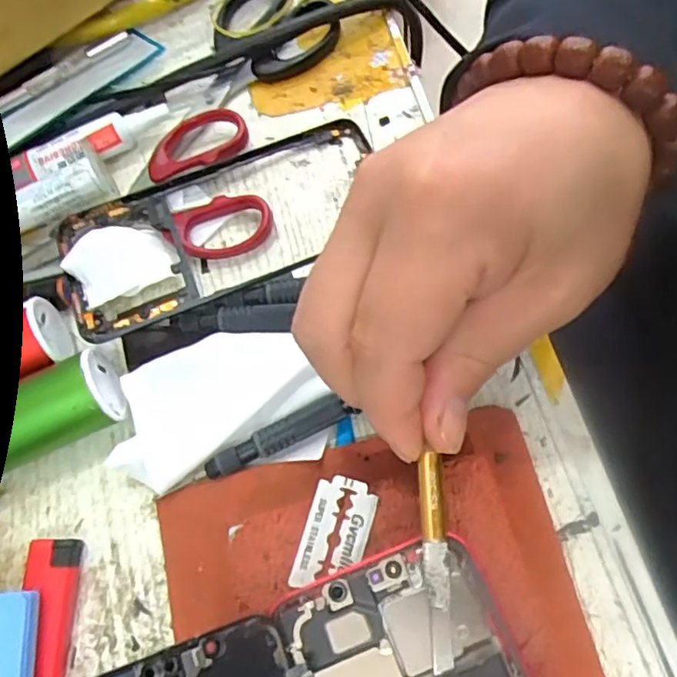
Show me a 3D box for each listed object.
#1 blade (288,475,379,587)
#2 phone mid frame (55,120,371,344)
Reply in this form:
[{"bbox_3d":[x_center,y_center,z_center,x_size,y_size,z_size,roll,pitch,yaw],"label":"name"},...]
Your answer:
[{"bbox_3d":[-0.001,0.067,0.209,0.024,0.004,0.038,11,71,15],"label":"blade"},{"bbox_3d":[-0.053,-0.055,0.289,0.156,0.008,0.073,-23,69,-6],"label":"phone mid frame"}]

